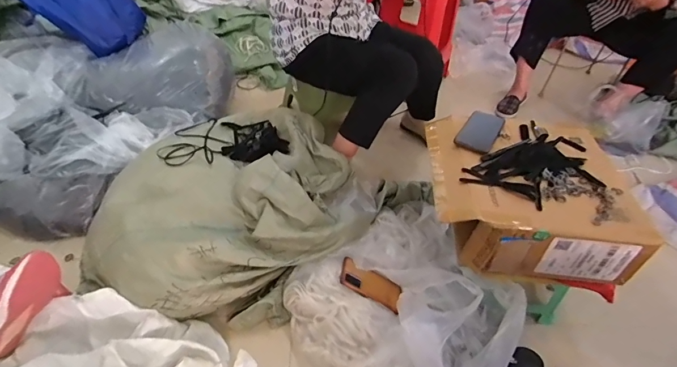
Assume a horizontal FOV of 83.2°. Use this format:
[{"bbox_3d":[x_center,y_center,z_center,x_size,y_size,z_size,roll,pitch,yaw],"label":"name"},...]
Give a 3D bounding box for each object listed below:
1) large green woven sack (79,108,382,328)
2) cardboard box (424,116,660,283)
[{"bbox_3d":[-0.231,0.044,0.939,0.536,0.247,0.616,27,47,19],"label":"large green woven sack"},{"bbox_3d":[0.380,0.008,0.818,0.356,0.142,0.355,7,44,0],"label":"cardboard box"}]

